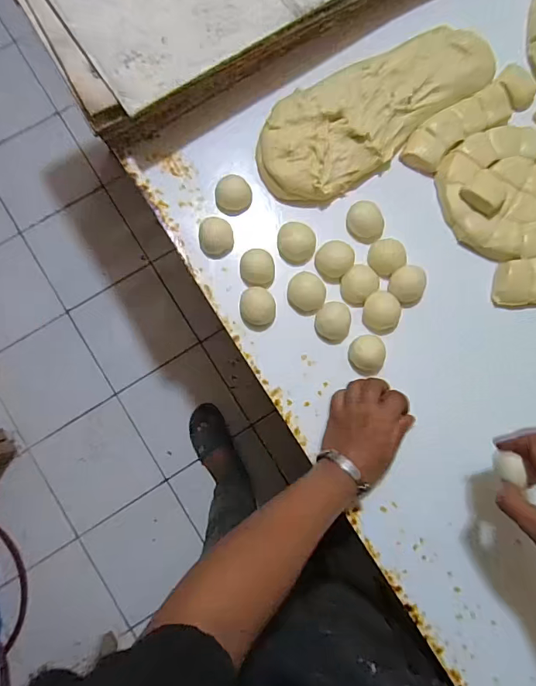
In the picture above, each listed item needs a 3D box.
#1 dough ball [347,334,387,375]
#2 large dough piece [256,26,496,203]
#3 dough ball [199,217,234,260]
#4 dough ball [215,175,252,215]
[{"bbox_3d":[0.127,0.016,0.564,0.046,0.027,0.049,0,82,-2],"label":"dough ball"},{"bbox_3d":[0.148,-0.322,0.595,0.355,0.036,0.140,-34,85,-6],"label":"large dough piece"},{"bbox_3d":[-0.068,-0.140,0.581,0.043,0.023,0.046,0,82,-2],"label":"dough ball"},{"bbox_3d":[-0.046,-0.197,0.586,0.047,0.033,0.040,-2,83,-3],"label":"dough ball"}]

